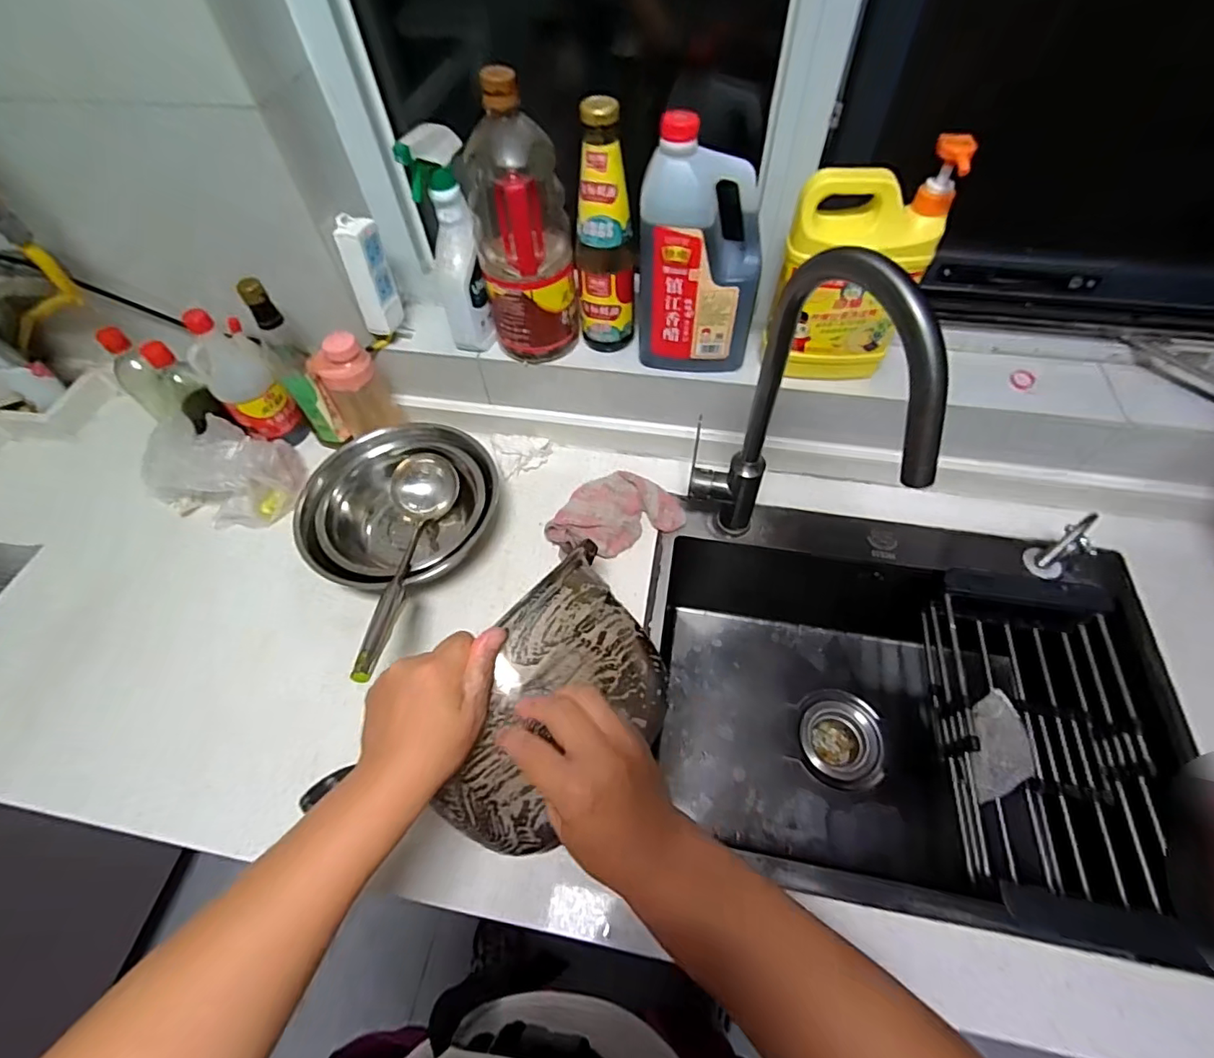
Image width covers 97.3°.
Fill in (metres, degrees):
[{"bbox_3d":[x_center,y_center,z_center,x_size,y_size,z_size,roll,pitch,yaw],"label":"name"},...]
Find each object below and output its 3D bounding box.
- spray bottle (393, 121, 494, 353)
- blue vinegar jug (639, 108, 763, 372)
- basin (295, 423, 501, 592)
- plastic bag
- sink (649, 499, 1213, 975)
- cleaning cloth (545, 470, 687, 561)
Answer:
[{"bbox_3d":[-0.182,-0.333,0.636,0.056,0.228,0.079,-4,58,1],"label":"spray bottle"},{"bbox_3d":[0.103,-0.294,0.598,0.136,0.241,0.071,10,59,9],"label":"blue vinegar jug"},{"bbox_3d":[-0.261,-0.021,0.696,0.238,0.110,0.210,-2,58,2],"label":"basin"},{"bbox_3d":[-0.526,-0.085,0.742,0.171,0.114,0.130,-3,58,2],"label":"plastic bag"},{"bbox_3d":[0.338,0.221,0.706,0.551,0.232,0.452,6,59,7],"label":"sink"},{"bbox_3d":[0.006,-0.024,0.721,0.178,0.036,0.113,-21,59,-10],"label":"cleaning cloth"}]

